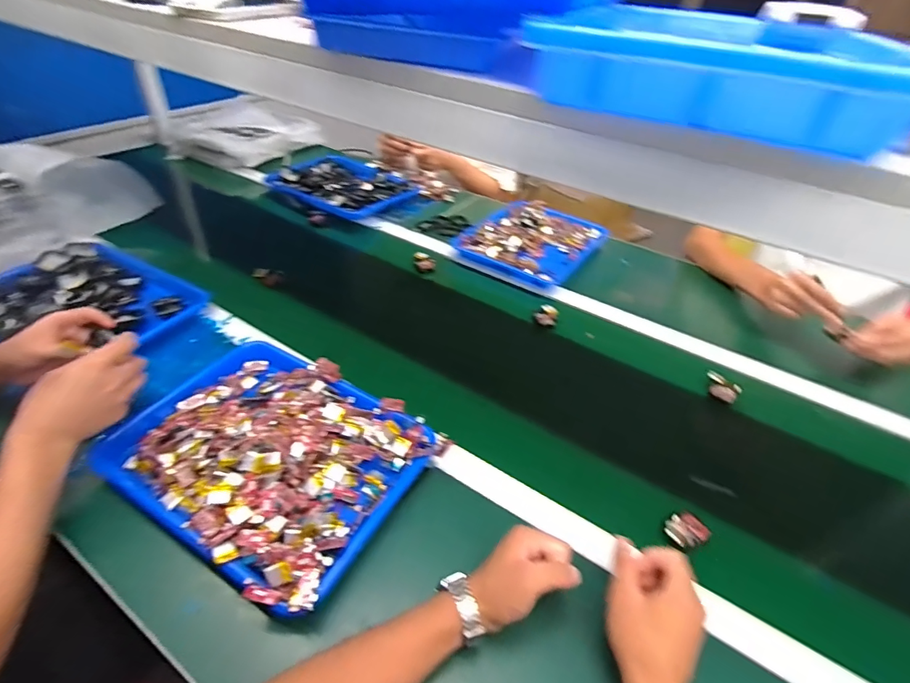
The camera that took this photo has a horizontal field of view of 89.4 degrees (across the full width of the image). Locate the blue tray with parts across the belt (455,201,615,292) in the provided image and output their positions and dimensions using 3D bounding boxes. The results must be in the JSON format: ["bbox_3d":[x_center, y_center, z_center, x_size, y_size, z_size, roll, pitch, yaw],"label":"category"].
[{"bbox_3d":[0.170,-0.223,1.004,0.255,0.036,0.305,24,44,22],"label":"blue tray with parts across the belt"}]

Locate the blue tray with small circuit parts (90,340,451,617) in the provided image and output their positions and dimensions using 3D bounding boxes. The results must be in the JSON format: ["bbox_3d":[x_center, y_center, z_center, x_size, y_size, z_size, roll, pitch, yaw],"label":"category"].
[{"bbox_3d":[-0.218,0.121,0.548,0.339,0.049,0.258,23,43,22],"label":"blue tray with small circuit parts"}]

